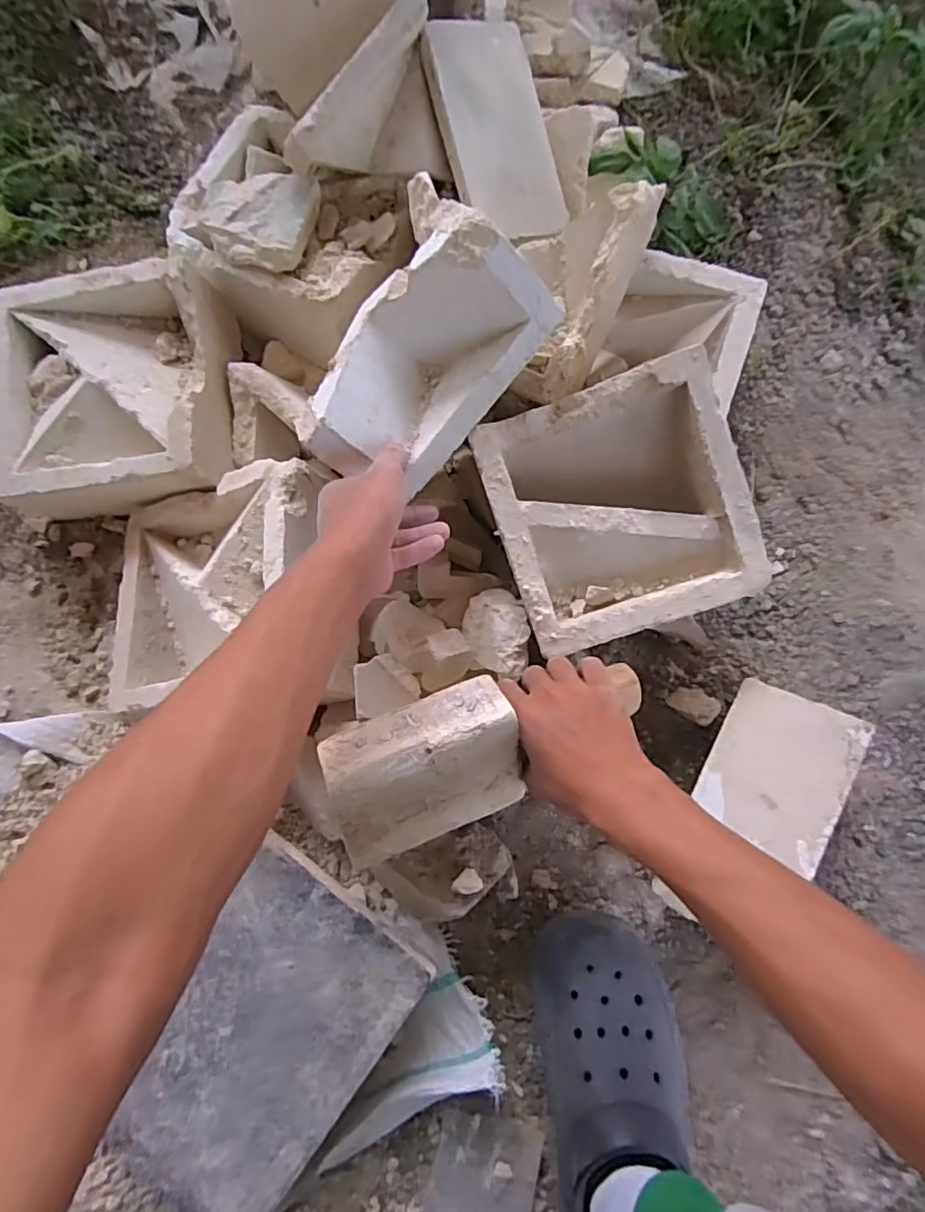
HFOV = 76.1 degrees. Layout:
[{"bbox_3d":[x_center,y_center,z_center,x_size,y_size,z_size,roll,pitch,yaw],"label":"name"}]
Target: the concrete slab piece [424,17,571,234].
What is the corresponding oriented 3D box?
[{"bbox_3d":[0.034,-0.439,0.552,0.098,0.015,0.195,-17,94,-14],"label":"concrete slab piece"}]

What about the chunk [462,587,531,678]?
[{"bbox_3d":[0.030,0.025,0.524,0.054,0.046,0.087,-11,81,-1],"label":"chunk"}]

